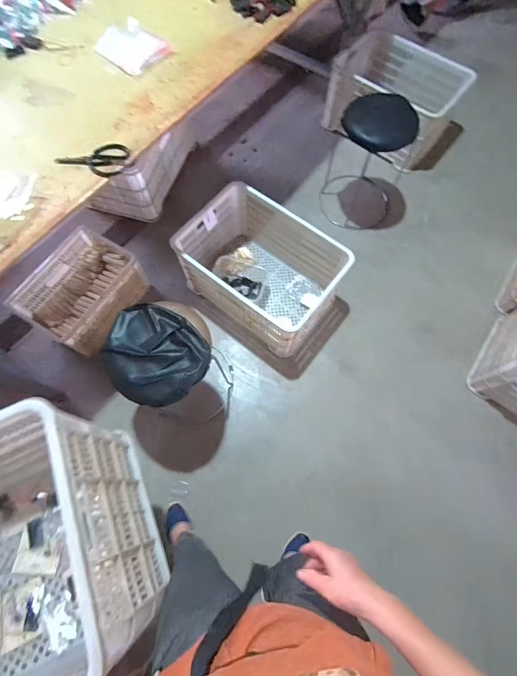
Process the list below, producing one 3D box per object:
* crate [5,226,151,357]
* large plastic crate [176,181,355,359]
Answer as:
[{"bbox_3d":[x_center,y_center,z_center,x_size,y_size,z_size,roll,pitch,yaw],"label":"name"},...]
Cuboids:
[{"bbox_3d":[-0.743,-0.199,1.388,0.362,0.160,0.510,26,72,9],"label":"crate"},{"bbox_3d":[0.020,-0.304,1.407,0.620,0.300,0.470,37,74,12],"label":"large plastic crate"}]

